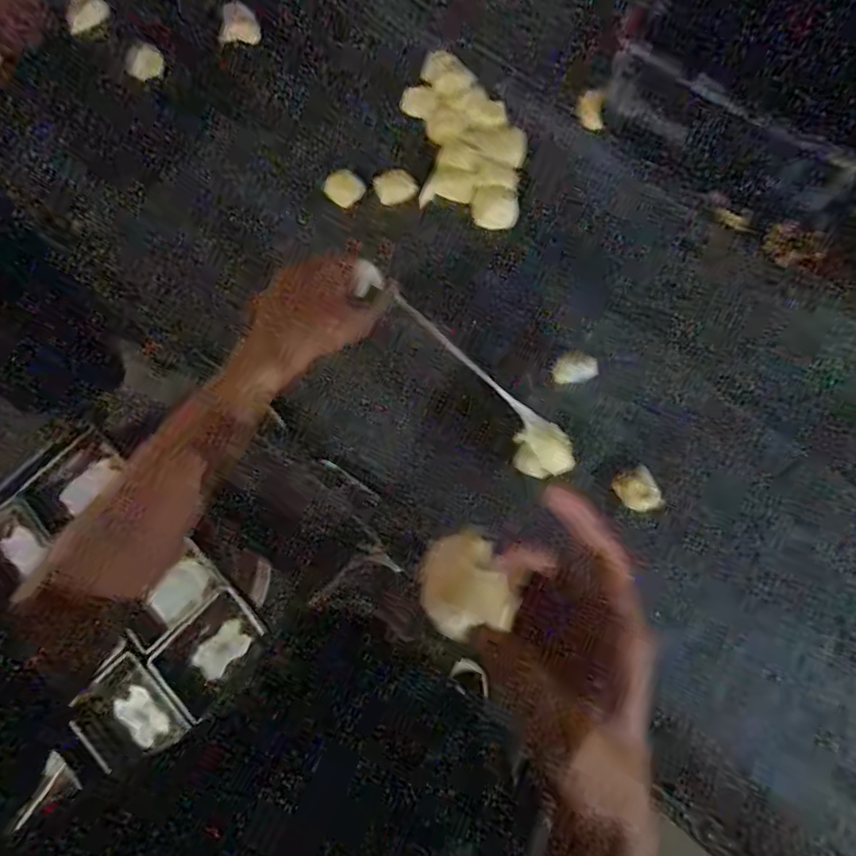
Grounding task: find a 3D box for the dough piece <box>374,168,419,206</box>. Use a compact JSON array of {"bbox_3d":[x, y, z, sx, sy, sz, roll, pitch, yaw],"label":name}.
[{"bbox_3d":[-0.039,-0.281,0.679,0.050,0.016,0.040,-34,77,-7],"label":"dough piece"}]

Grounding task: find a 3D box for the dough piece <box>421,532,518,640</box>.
[{"bbox_3d":[0.017,0.078,0.291,0.040,0.019,0.048,-23,76,-5],"label":"dough piece"}]

